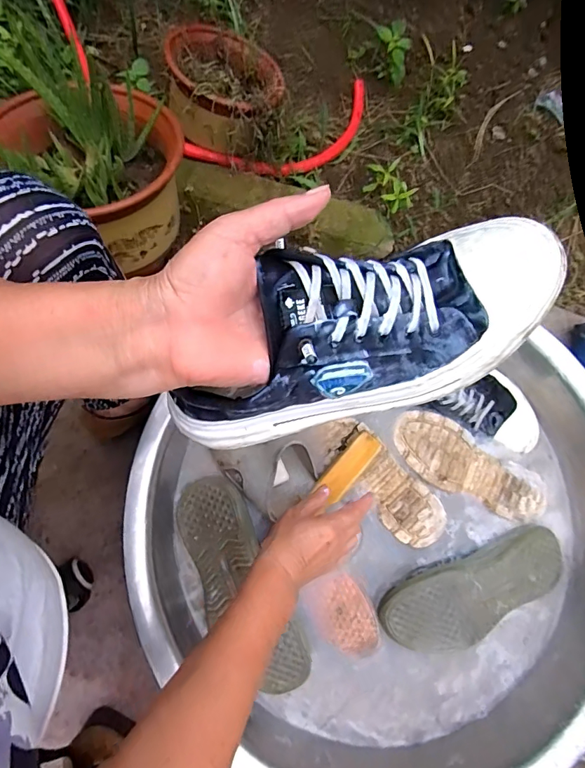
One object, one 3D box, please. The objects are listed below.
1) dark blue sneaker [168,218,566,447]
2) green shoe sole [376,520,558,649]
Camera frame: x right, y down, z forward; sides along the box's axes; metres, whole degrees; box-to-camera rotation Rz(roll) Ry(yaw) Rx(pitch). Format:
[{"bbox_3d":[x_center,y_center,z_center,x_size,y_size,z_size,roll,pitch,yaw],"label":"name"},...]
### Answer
[{"bbox_3d":[0.040,-0.030,0.287,0.272,0.090,0.099,-24,74,3],"label":"dark blue sneaker"},{"bbox_3d":[0.248,0.280,0.594,0.260,0.050,0.101,-19,73,-8],"label":"green shoe sole"}]

